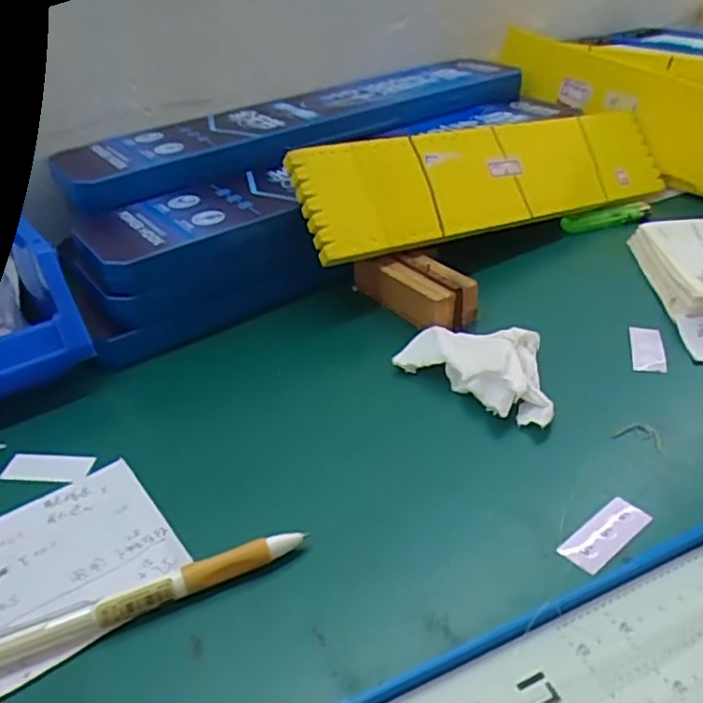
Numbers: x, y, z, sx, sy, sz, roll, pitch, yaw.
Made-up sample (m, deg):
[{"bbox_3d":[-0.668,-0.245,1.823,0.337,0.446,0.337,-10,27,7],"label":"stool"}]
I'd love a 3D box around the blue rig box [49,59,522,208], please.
[{"bbox_3d":[-0.028,-0.199,0.566,0.449,0.035,0.095,-23,38,-24],"label":"blue rig box"}]

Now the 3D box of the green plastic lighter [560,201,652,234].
[{"bbox_3d":[0.219,-0.115,0.546,0.091,0.013,0.015,-17,36,-18],"label":"green plastic lighter"}]

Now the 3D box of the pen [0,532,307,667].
[{"bbox_3d":[-0.089,0.103,0.266,0.143,0.012,0.011,-16,36,-16],"label":"pen"}]

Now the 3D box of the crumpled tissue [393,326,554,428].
[{"bbox_3d":[0.082,0.007,0.382,0.062,0.018,0.099,-31,42,-33],"label":"crumpled tissue"}]

